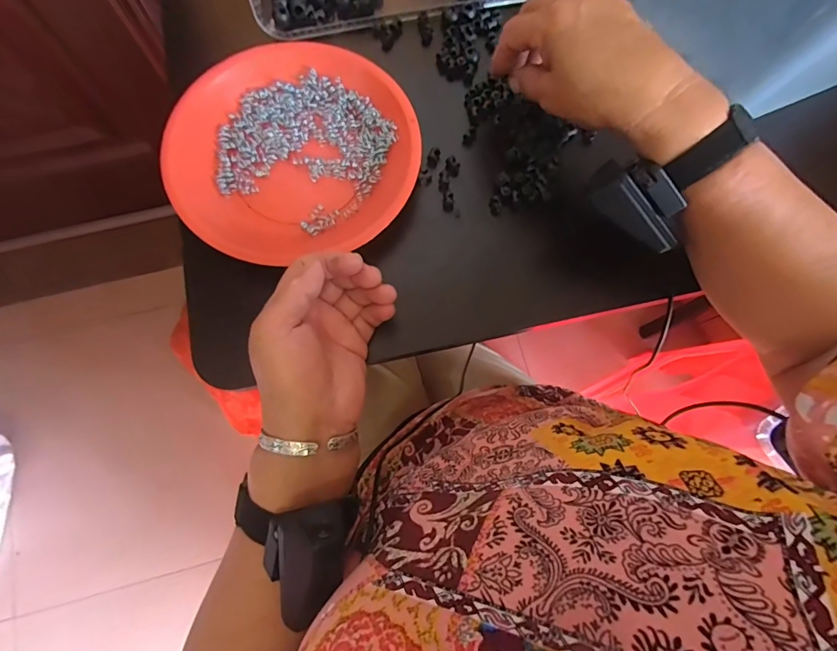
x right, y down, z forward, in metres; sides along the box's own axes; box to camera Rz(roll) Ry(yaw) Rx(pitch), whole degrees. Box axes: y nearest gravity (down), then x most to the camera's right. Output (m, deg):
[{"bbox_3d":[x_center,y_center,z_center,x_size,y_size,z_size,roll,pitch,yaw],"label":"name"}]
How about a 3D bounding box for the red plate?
[{"bbox_3d":[-0.104,-0.141,0.359,0.193,0.026,0.186,0,74,-1],"label":"red plate"}]

